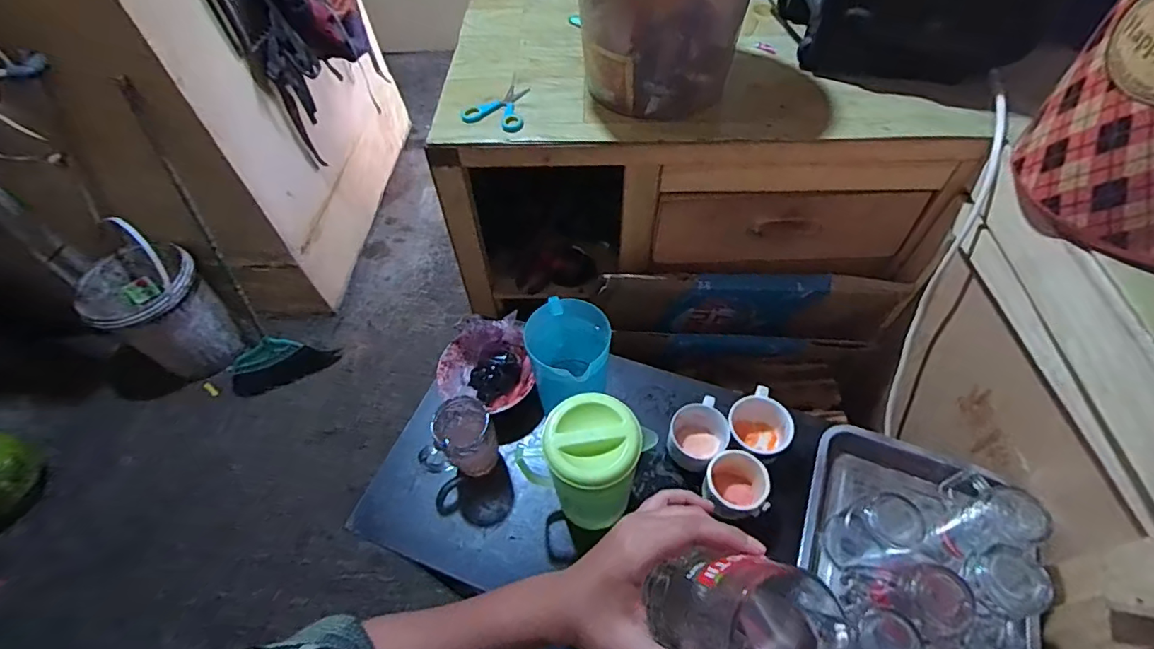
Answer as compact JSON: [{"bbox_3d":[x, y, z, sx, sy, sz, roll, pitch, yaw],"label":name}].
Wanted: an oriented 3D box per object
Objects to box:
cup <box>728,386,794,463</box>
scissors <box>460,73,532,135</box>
[{"bbox_3d":[0.251,0.152,0.751,0.091,0.076,0.088,-2,55,3],"label":"cup"},{"bbox_3d":[-0.121,-0.338,0.791,0.092,0.017,0.146,1,55,5],"label":"scissors"}]

